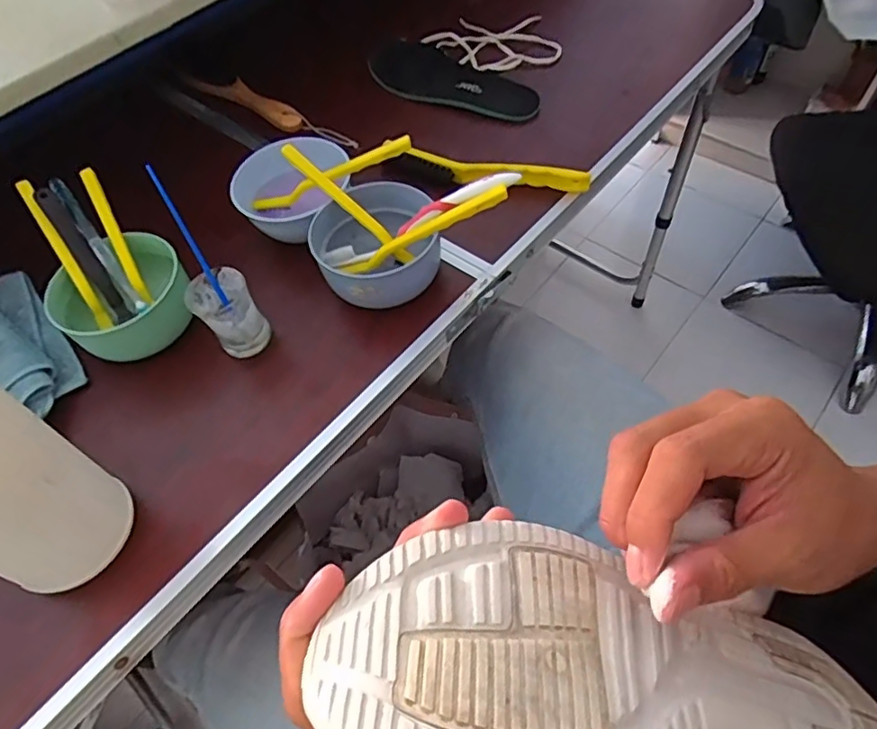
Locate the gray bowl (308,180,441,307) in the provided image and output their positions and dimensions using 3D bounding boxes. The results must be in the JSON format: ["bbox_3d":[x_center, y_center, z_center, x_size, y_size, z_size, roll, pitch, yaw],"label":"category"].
[{"bbox_3d":[-0.059,-0.104,0.512,0.112,0.052,0.105,-2,57,3],"label":"gray bowl"}]

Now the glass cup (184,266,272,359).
[{"bbox_3d":[-0.175,-0.042,0.489,0.046,0.066,0.047,-2,57,3],"label":"glass cup"}]

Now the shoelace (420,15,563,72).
[{"bbox_3d":[0.070,-0.410,0.743,0.171,0.015,0.120,8,58,10],"label":"shoelace"}]

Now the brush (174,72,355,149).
[{"bbox_3d":[-0.203,-0.303,0.688,0.257,0.018,0.032,30,64,21],"label":"brush"}]

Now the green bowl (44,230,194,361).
[{"bbox_3d":[-0.267,-0.054,0.501,0.111,0.047,0.093,-38,62,-19],"label":"green bowl"}]

